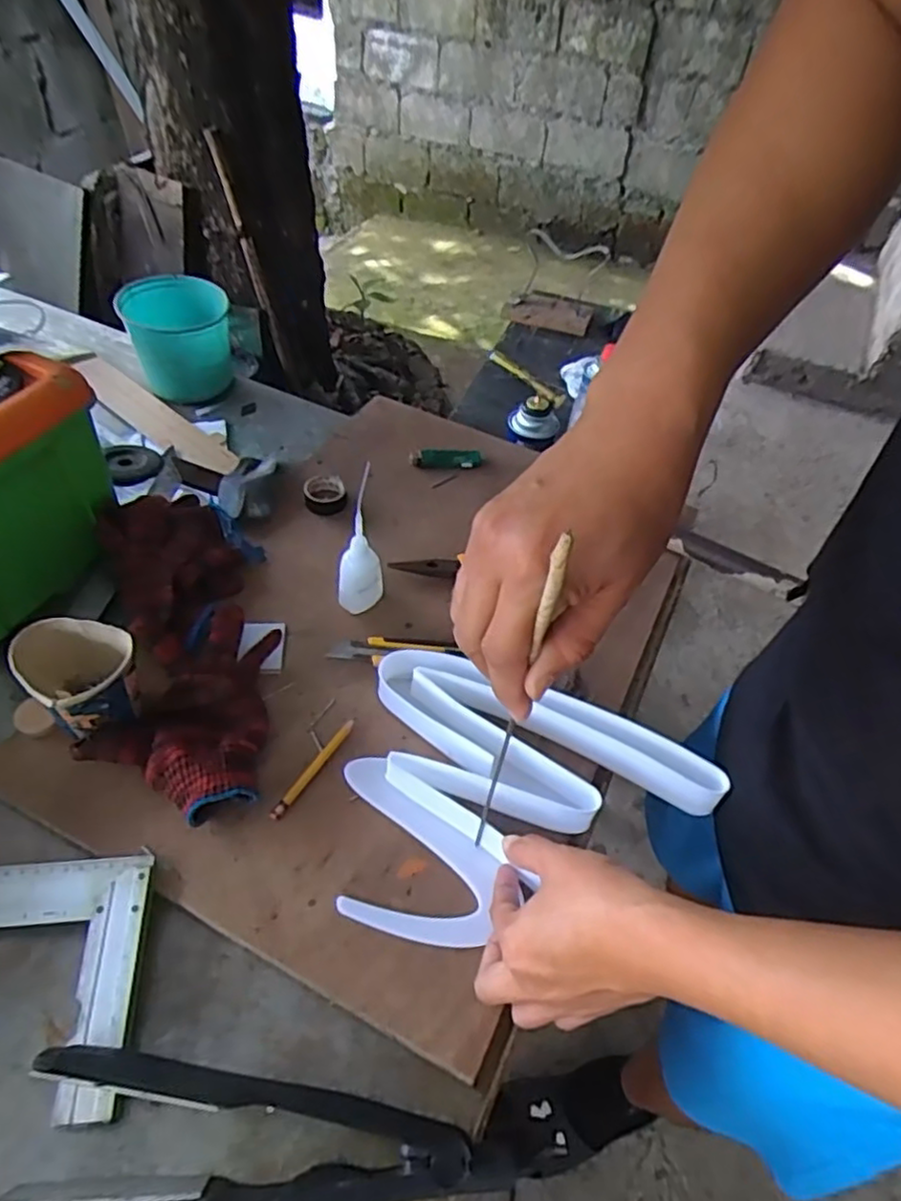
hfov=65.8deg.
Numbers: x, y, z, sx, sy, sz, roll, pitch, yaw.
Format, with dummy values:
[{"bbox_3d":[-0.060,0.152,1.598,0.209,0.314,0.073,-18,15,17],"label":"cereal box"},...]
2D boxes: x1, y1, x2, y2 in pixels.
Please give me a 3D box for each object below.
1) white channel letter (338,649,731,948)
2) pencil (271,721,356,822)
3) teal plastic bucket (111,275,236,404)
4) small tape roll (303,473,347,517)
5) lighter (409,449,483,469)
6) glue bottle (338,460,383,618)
[{"bbox_3d":[0.056,0.154,0.518,0.268,0.046,0.202,14,50,5],"label":"white channel letter"},{"bbox_3d":[-0.105,0.129,0.542,0.011,0.010,0.096,27,52,16],"label":"pencil"},{"bbox_3d":[-0.331,-0.319,0.852,0.115,0.110,0.116,3,50,-4],"label":"teal plastic bucket"},{"bbox_3d":[-0.133,-0.114,0.739,0.043,0.014,0.049,-11,52,-16],"label":"small tape roll"},{"bbox_3d":[-0.005,-0.162,0.803,0.083,0.014,0.022,-4,51,-10],"label":"lighter"},{"bbox_3d":[-0.079,-0.047,0.611,0.039,0.146,0.029,0,50,-7],"label":"glue bottle"}]

